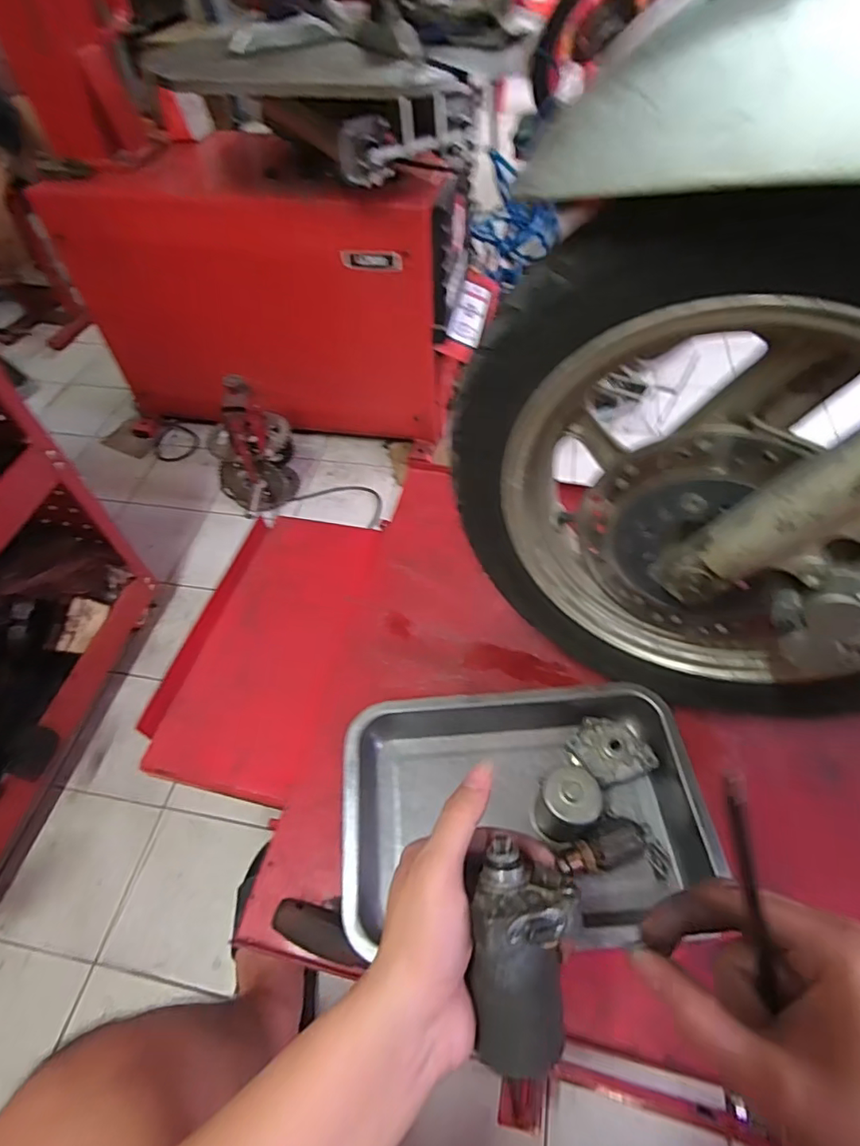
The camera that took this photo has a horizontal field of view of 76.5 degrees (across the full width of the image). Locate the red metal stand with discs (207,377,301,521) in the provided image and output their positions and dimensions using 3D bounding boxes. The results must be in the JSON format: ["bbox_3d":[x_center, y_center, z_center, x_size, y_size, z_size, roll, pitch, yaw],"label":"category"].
[{"bbox_3d":[-0.359,-0.240,1.126,0.174,0.291,0.161,-20,56,-14],"label":"red metal stand with discs"}]

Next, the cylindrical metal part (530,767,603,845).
[{"bbox_3d":[0.122,0.207,0.482,0.050,0.069,0.051,0,53,0],"label":"cylindrical metal part"}]

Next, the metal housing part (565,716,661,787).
[{"bbox_3d":[0.173,0.171,0.531,0.075,0.034,0.062,-15,55,-10],"label":"metal housing part"}]

